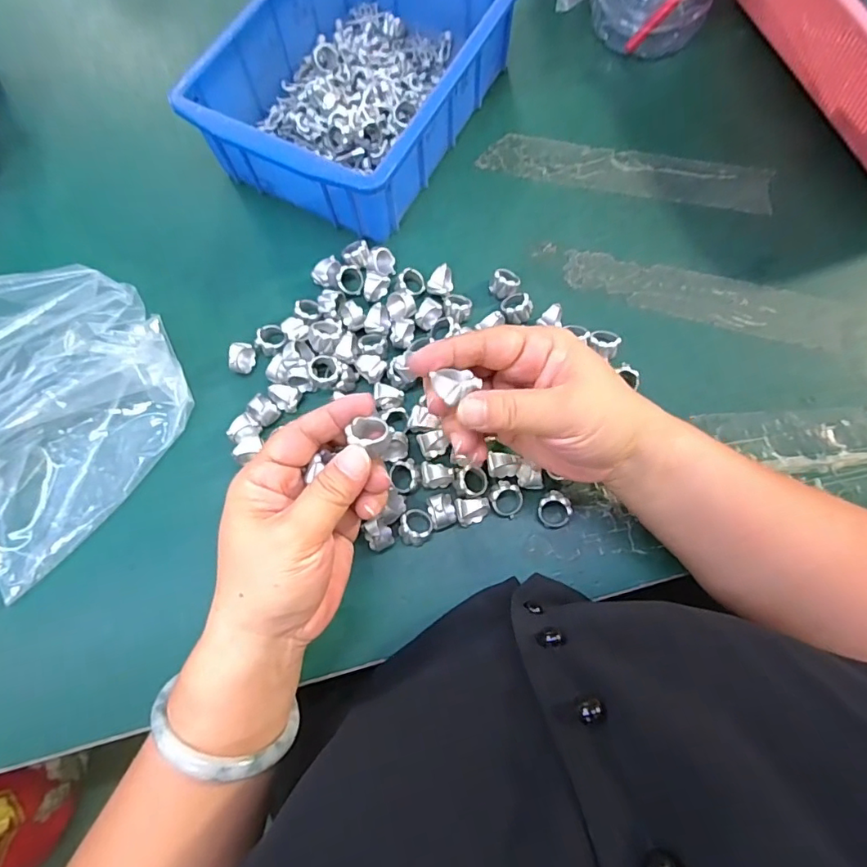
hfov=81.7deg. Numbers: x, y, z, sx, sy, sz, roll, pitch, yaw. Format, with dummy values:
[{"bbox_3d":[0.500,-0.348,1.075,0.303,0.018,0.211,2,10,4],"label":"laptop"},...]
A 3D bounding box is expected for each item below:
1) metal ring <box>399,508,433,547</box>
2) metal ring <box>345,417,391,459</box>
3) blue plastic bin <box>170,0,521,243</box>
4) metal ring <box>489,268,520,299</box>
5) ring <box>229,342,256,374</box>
[{"bbox_3d":[-0.011,0.061,0.324,0.020,0.016,0.025,15,74,6],"label":"metal ring"},{"bbox_3d":[-0.030,0.001,0.250,0.021,0.013,0.018,33,78,10],"label":"metal ring"},{"bbox_3d":[-0.058,-0.284,0.405,0.171,0.080,0.238,29,76,9],"label":"blue plastic bin"},{"bbox_3d":[0.054,-0.111,0.374,0.019,0.017,0.020,0,73,1],"label":"metal ring"},{"bbox_3d":[-0.138,-0.054,0.362,0.012,0.021,0.019,0,73,2],"label":"ring"}]

